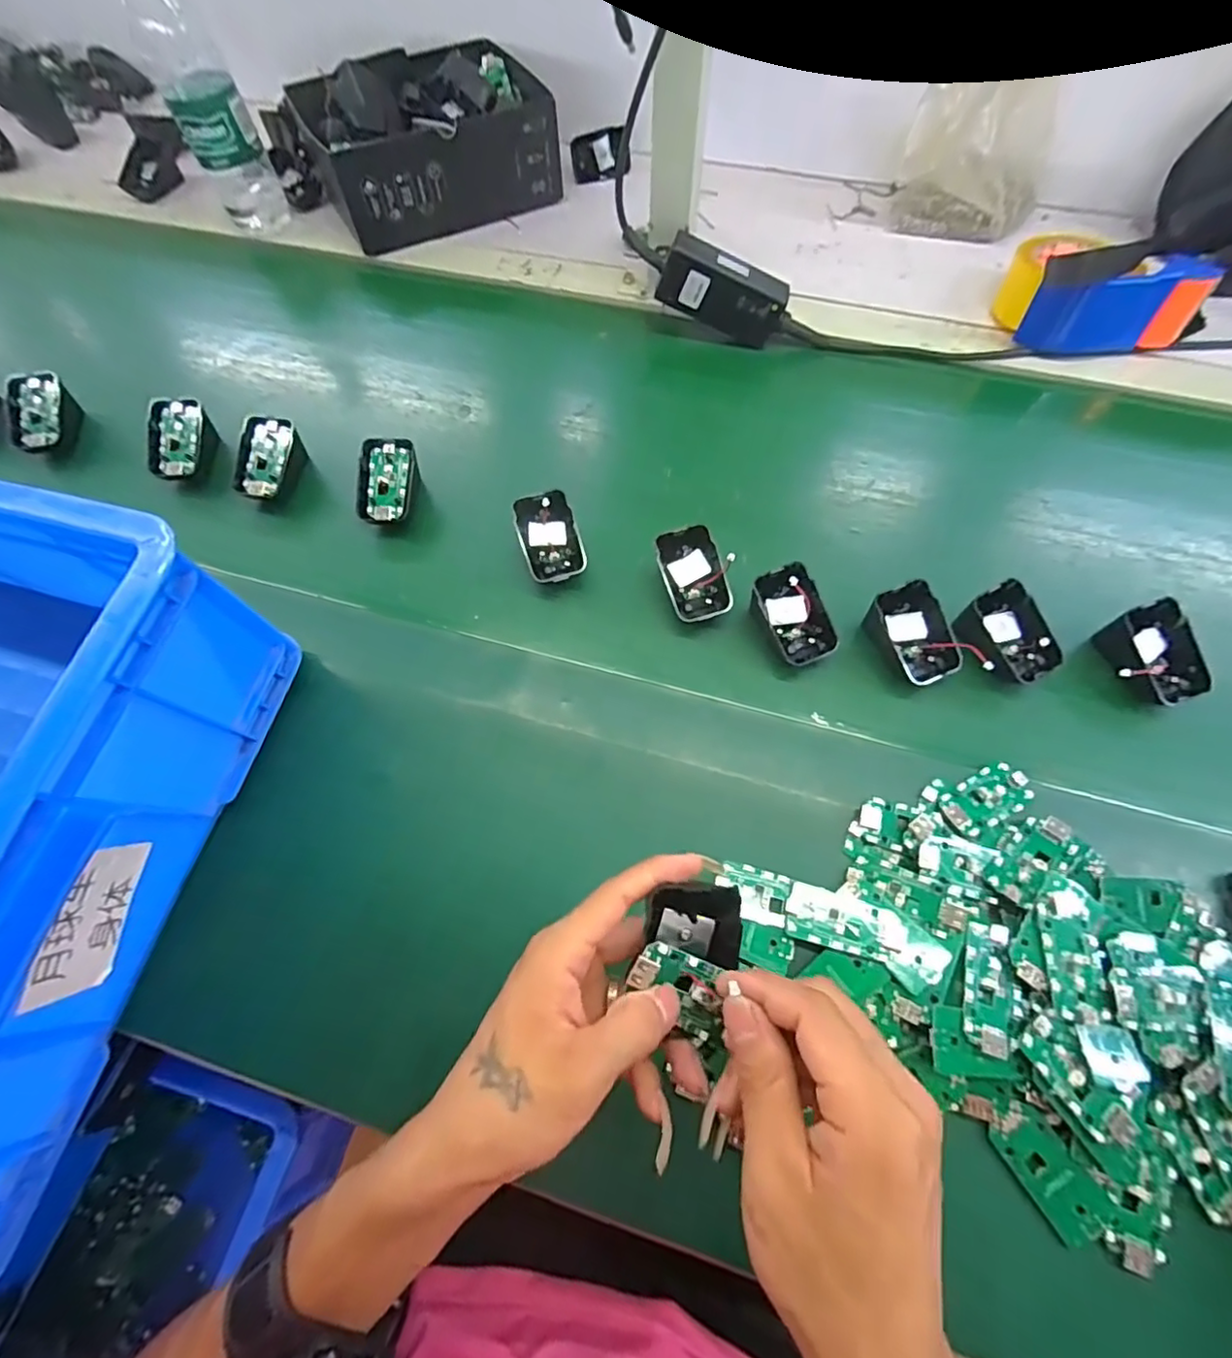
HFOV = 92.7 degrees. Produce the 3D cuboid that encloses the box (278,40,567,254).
[{"bbox_3d":[-0.201,-0.592,0.648,0.243,0.097,0.176,-28,67,-9],"label":"box"}]

